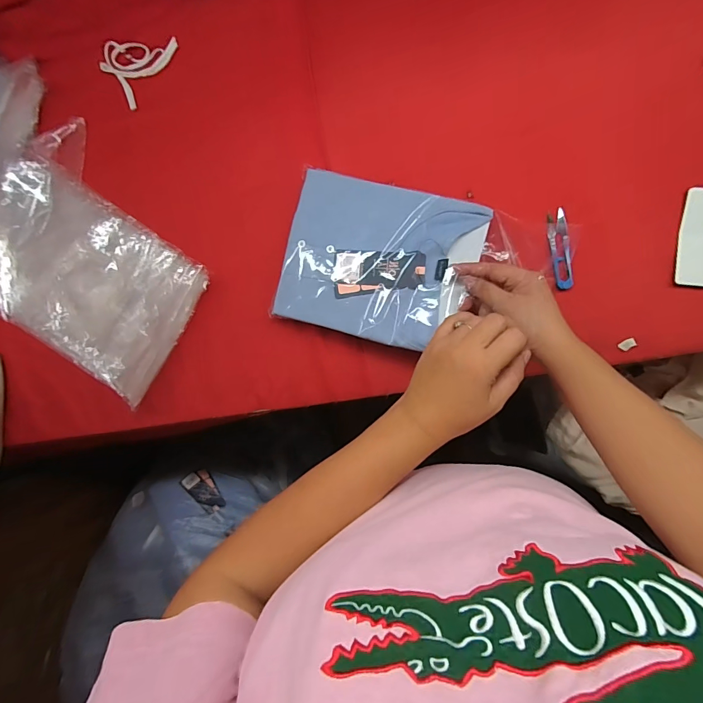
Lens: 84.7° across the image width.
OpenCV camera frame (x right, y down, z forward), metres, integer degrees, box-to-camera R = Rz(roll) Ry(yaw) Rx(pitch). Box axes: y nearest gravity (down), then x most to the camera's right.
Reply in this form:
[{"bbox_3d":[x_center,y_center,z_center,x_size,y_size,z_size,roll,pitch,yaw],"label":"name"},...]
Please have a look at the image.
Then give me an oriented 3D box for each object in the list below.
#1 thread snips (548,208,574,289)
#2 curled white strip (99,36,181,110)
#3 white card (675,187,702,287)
[{"bbox_3d":[0.274,-0.134,0.507,0.024,0.010,0.103,-6,88,9],"label":"thread snips"},{"bbox_3d":[-0.330,-0.447,0.588,0.086,0.012,0.116,44,95,8],"label":"curled white strip"},{"bbox_3d":[0.436,-0.142,0.479,0.047,0.004,0.120,5,89,9],"label":"white card"}]

